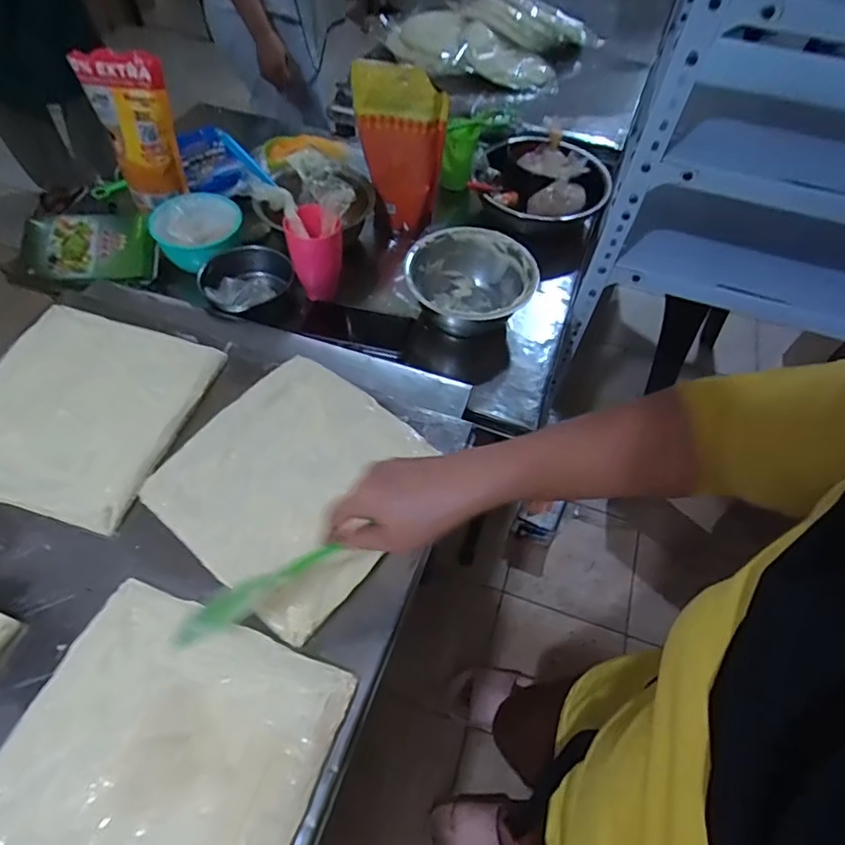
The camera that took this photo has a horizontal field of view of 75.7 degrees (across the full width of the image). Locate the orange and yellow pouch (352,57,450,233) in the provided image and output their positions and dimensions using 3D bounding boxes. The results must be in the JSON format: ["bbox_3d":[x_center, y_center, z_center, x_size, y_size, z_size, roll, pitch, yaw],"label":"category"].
[{"bbox_3d":[-0.039,-0.436,0.887,0.141,0.260,0.043,8,56,3],"label":"orange and yellow pouch"}]

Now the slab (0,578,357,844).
[{"bbox_3d":[-0.217,0.284,0.441,0.247,0.021,0.247,20,58,9],"label":"slab"}]

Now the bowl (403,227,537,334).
[{"bbox_3d":[0.071,-0.204,0.835,0.187,0.091,0.186,1,56,-2],"label":"bowl"}]

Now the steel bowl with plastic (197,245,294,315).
[{"bbox_3d":[-0.274,-0.214,0.843,0.123,0.071,0.142,7,56,2],"label":"steel bowl with plastic"}]

